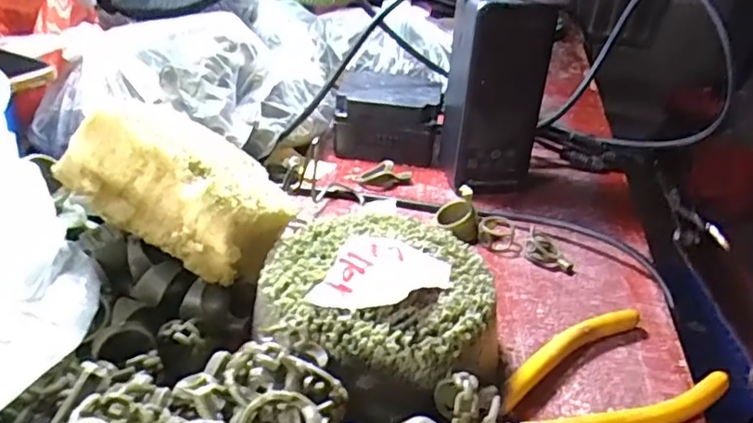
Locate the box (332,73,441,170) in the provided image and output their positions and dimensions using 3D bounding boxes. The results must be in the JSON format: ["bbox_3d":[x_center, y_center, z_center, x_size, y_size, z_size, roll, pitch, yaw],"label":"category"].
[{"bbox_3d":[0.010,-0.074,0.476,0.080,0.050,0.069,8,31,6],"label":"box"}]

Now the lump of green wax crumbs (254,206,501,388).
[{"bbox_3d":[-0.002,0.040,0.270,0.097,0.053,0.094,-2,32,-11],"label":"lump of green wax crumbs"}]

